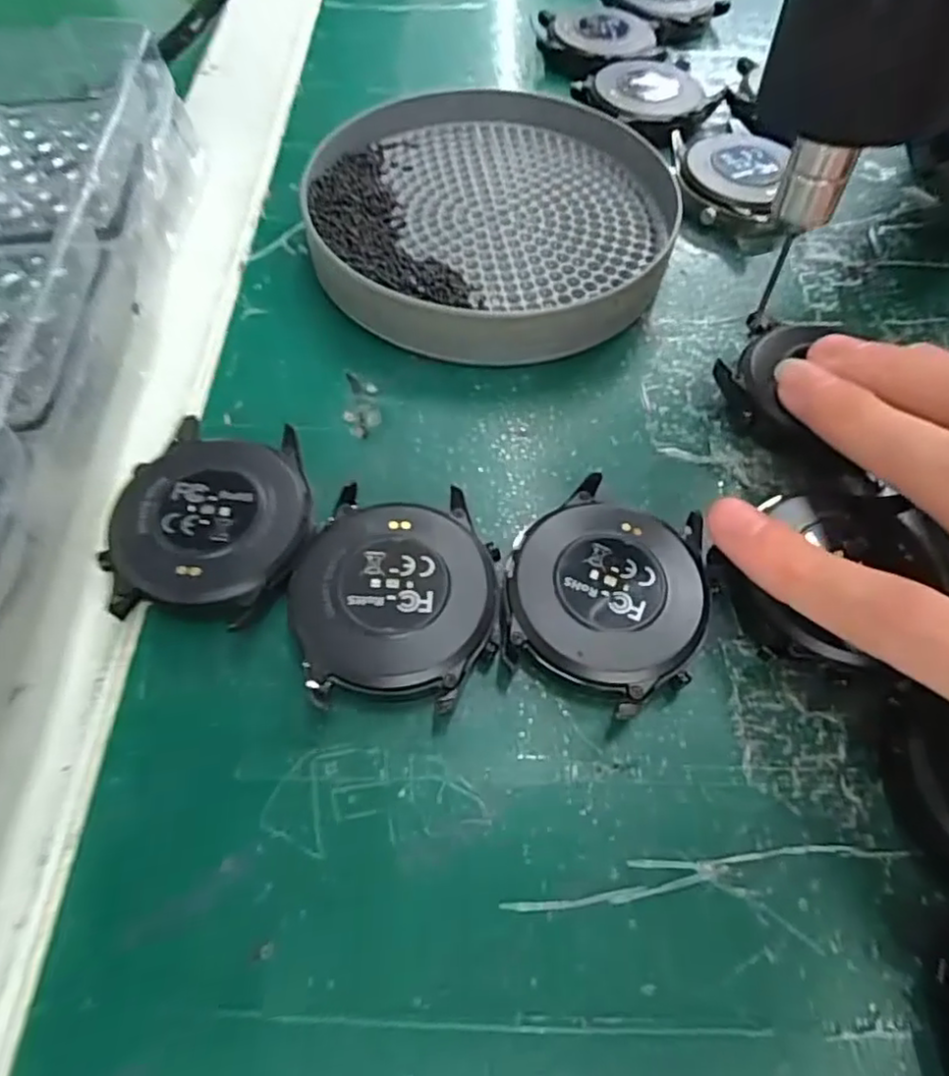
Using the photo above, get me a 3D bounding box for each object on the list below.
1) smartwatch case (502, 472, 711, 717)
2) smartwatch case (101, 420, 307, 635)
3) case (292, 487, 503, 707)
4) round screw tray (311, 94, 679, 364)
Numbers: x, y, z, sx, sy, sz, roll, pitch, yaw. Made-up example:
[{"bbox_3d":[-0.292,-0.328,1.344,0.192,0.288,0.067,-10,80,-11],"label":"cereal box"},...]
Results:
[{"bbox_3d":[0.029,0.012,0.148,0.042,0.011,0.049,22,62,11],"label":"smartwatch case"},{"bbox_3d":[-0.060,-0.003,0.154,0.043,0.012,0.049,3,60,1],"label":"smartwatch case"},{"bbox_3d":[-0.017,0.013,0.146,0.042,0.011,0.048,3,60,0],"label":"case"},{"bbox_3d":[0.006,-0.104,0.210,0.112,0.019,0.117,1,60,-1],"label":"round screw tray"}]

